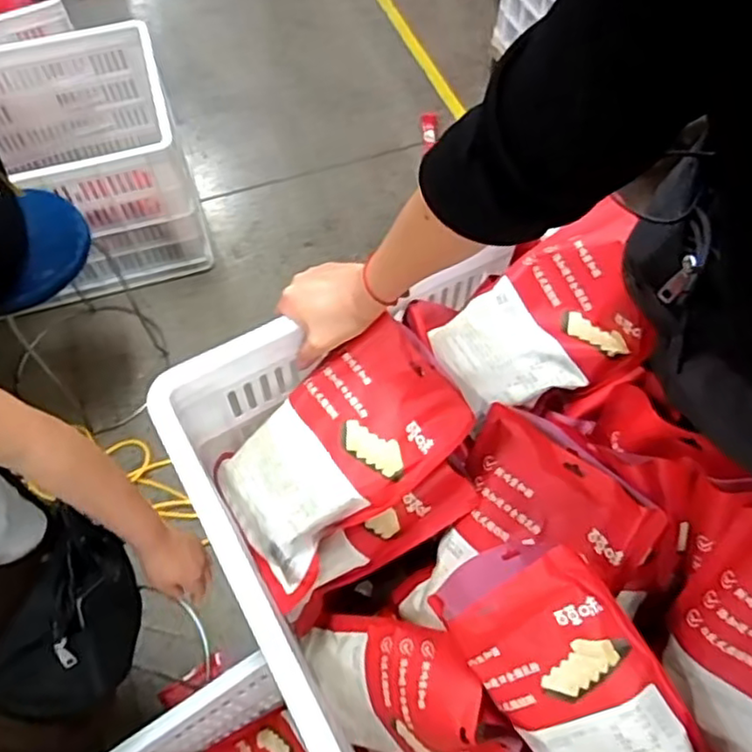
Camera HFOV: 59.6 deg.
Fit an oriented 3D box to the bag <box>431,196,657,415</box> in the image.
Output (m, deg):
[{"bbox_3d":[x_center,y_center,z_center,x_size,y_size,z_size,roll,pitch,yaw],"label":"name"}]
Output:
[{"bbox_3d":[0.165,-0.057,0.648,0.220,0.041,0.151,-24,76,14],"label":"bag"}]

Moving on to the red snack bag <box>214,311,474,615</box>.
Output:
[{"bbox_3d":[-0.040,0.081,0.658,0.266,0.042,0.163,-39,74,7],"label":"red snack bag"}]

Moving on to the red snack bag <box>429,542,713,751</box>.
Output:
[{"bbox_3d":[0.178,0.266,0.560,0.138,0.077,0.265,-36,88,22],"label":"red snack bag"}]

